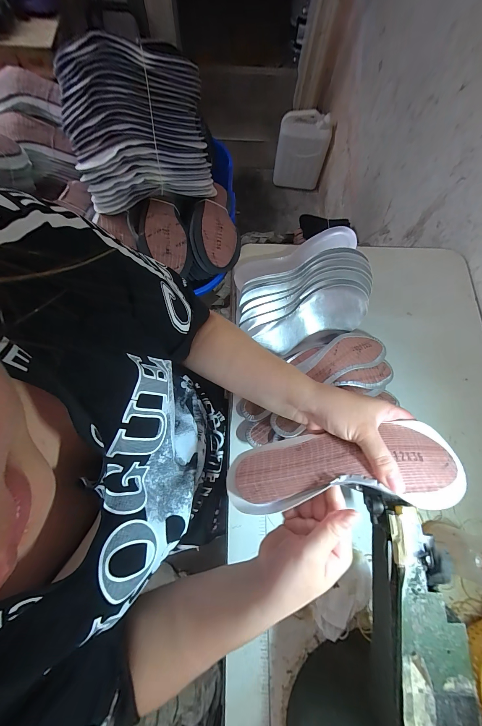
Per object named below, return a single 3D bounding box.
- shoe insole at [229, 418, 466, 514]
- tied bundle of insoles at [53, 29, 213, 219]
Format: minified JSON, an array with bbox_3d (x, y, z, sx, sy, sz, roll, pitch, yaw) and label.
[{"bbox_3d":[0.107,0.112,0.286,0.240,0.028,0.081,-8,49,4],"label":"shoe insole"},{"bbox_3d":[-0.193,-0.449,0.524,0.262,0.100,0.253,-29,120,-23],"label":"tied bundle of insoles"}]

